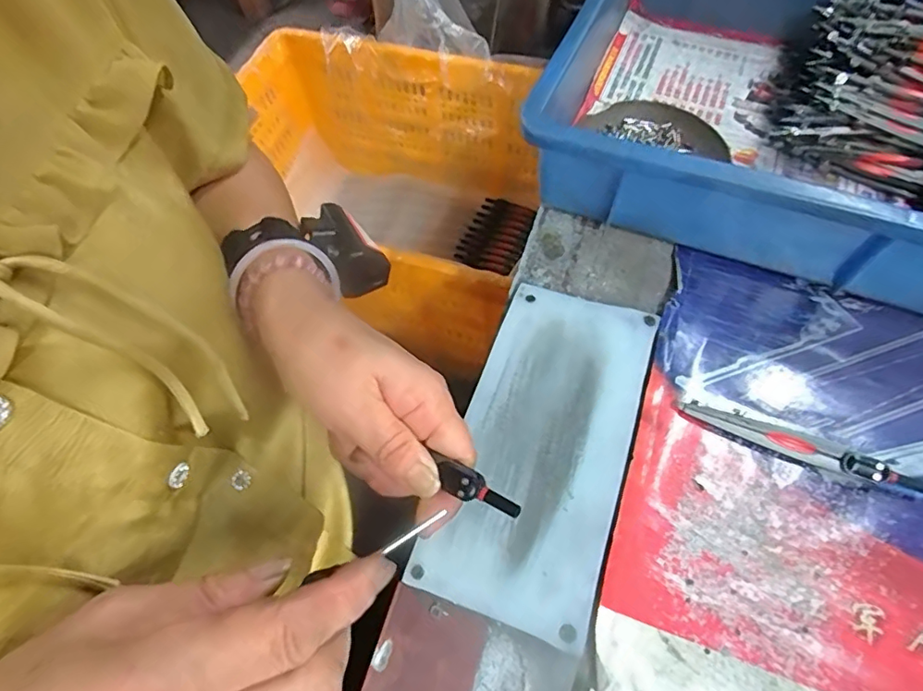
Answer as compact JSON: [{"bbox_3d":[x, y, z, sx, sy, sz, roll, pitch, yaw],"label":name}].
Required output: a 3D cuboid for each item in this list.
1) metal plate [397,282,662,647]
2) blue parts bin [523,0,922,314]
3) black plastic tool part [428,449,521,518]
[{"bbox_3d":[0.049,0.053,0.306,0.090,0.005,0.196,18,63,11],"label":"metal plate"},{"bbox_3d":[0.290,-0.162,0.371,0.431,0.088,0.288,20,64,12],"label":"blue parts bin"},{"bbox_3d":[0.006,0.067,0.249,0.044,0.008,0.013,28,66,18],"label":"black plastic tool part"}]

